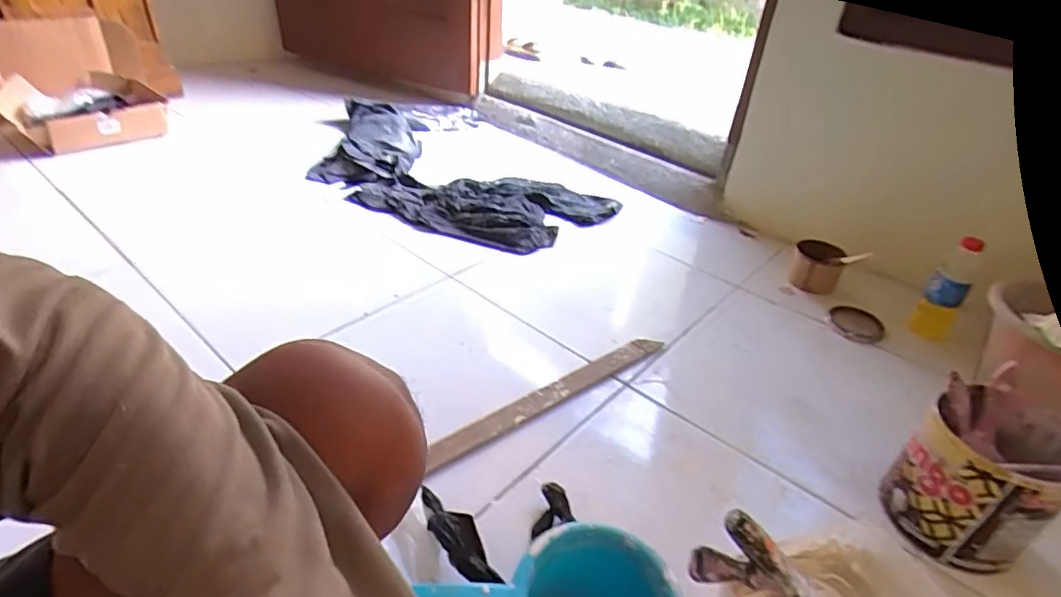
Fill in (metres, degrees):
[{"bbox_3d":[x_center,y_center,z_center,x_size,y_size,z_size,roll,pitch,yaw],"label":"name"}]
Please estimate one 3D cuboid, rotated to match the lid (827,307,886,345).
[{"bbox_3d":[0.603,0.044,1.043,0.094,0.017,0.106,28,40,30],"label":"lid"}]

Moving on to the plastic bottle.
[{"bbox_3d":[0.731,-0.008,0.988,0.067,0.190,0.053,32,42,33],"label":"plastic bottle"}]

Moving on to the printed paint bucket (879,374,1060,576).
[{"bbox_3d":[0.528,0.209,0.670,0.140,0.158,0.160,32,42,33],"label":"printed paint bucket"}]

